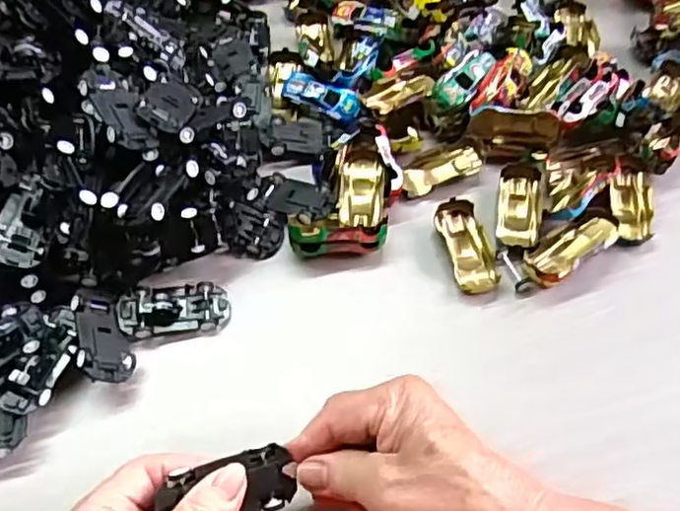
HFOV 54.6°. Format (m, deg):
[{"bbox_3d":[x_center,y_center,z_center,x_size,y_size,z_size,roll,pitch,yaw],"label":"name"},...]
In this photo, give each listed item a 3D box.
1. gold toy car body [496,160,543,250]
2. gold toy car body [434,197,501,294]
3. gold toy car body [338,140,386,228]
[{"bbox_3d":[0.124,-0.034,0.455,0.029,0.017,0.061,7,71,4],"label":"gold toy car body"},{"bbox_3d":[0.085,-0.007,0.434,0.029,0.018,0.062,-13,59,-8],"label":"gold toy car body"},{"bbox_3d":[0.016,-0.047,0.454,0.031,0.020,0.066,2,58,1],"label":"gold toy car body"}]

